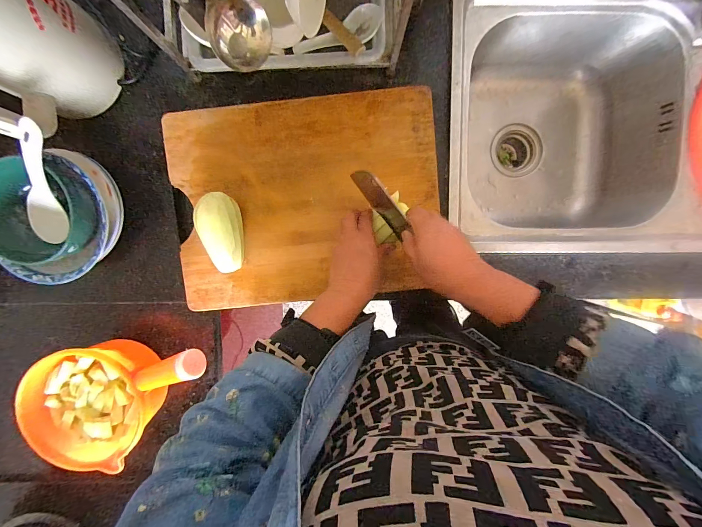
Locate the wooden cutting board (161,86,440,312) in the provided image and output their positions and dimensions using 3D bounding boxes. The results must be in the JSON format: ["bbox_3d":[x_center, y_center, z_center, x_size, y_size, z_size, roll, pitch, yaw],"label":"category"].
[{"bbox_3d":[-0.067,-0.093,0.467,0.387,0.024,0.296,-6,96,0],"label":"wooden cutting board"}]

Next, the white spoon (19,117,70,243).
[{"bbox_3d":[-0.408,-0.100,0.403,0.054,0.019,0.172,26,125,-3],"label":"white spoon"}]

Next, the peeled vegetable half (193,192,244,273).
[{"bbox_3d":[-0.183,-0.042,0.434,0.060,0.060,0.111,0,96,0],"label":"peeled vegetable half"}]

